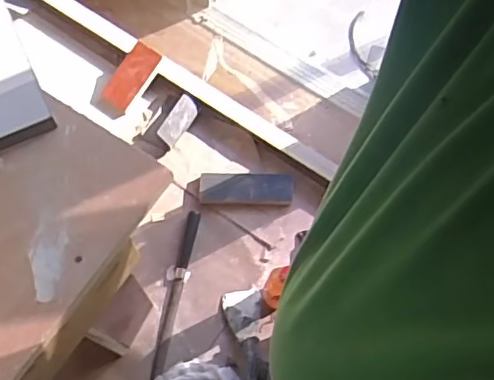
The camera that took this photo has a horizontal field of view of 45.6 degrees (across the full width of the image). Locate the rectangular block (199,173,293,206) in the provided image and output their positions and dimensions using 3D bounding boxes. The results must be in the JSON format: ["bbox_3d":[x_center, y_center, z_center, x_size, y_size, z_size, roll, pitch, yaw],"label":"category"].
[{"bbox_3d":[-0.001,-0.005,1.116,0.173,0.024,0.061,1,69,-2],"label":"rectangular block"}]

